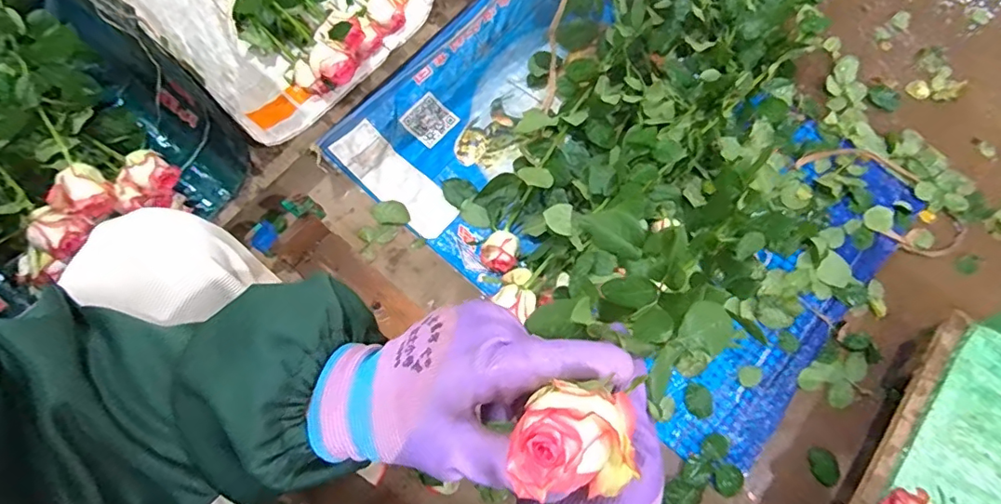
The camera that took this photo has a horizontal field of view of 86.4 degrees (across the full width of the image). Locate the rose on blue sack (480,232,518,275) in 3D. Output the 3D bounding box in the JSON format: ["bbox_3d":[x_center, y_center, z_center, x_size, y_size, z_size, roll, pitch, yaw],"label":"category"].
[{"bbox_3d":[-0.002,0.000,0.801,0.054,0.048,0.058,0,71,1],"label":"rose on blue sack"}]

